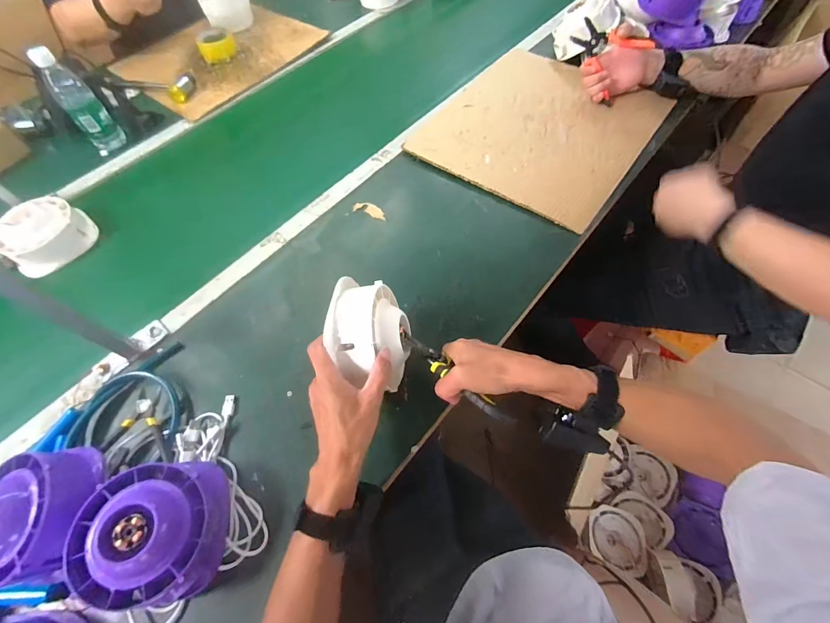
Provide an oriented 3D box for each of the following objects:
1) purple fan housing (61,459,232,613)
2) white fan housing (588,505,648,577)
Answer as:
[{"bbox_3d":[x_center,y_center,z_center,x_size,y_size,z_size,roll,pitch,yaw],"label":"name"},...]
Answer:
[{"bbox_3d":[-0.282,0.236,0.400,0.128,0.087,0.131,-8,62,-2],"label":"purple fan housing"},{"bbox_3d":[0.483,0.544,0.881,0.118,0.038,0.126,16,61,11],"label":"white fan housing"}]

